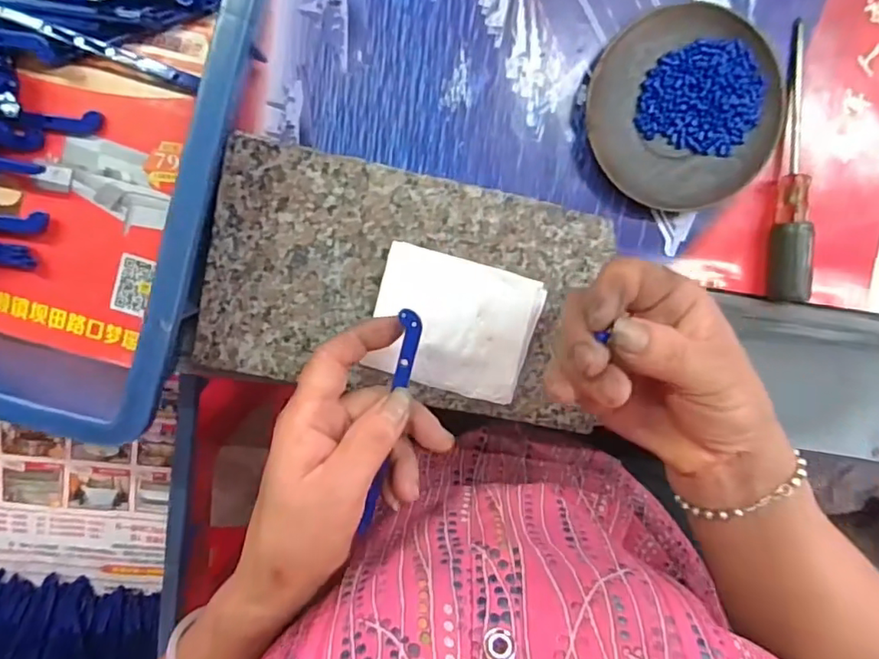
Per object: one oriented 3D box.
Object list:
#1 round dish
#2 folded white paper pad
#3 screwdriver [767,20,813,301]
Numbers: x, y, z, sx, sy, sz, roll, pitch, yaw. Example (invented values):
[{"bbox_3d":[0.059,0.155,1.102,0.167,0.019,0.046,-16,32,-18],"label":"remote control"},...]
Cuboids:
[{"bbox_3d":[0.147,-0.130,0.339,0.113,0.018,0.110,0,99,-3],"label":"round dish"},{"bbox_3d":[0.008,-0.002,0.329,0.091,0.013,0.076,15,98,-5],"label":"folded white paper pad"},{"bbox_3d":[0.216,-0.100,0.341,0.017,0.024,0.165,-1,99,-3],"label":"screwdriver"}]

